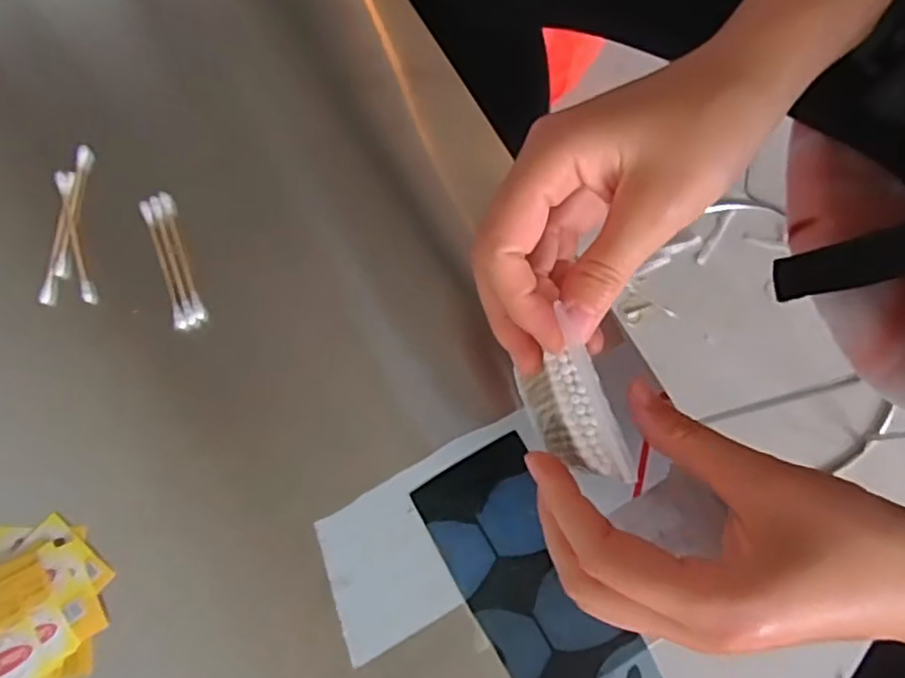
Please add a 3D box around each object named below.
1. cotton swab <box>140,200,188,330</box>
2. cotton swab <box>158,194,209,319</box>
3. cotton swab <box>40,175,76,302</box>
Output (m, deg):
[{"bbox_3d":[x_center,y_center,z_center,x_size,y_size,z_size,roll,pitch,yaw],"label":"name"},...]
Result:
[{"bbox_3d":[-0.149,-0.038,0.340,0.006,0.007,0.071,-21,78,-3],"label":"cotton swab"},{"bbox_3d":[-0.139,-0.043,0.341,0.006,0.007,0.072,-19,78,-3],"label":"cotton swab"},{"bbox_3d":[-0.206,-0.053,0.342,0.007,0.007,0.072,3,78,2],"label":"cotton swab"}]

